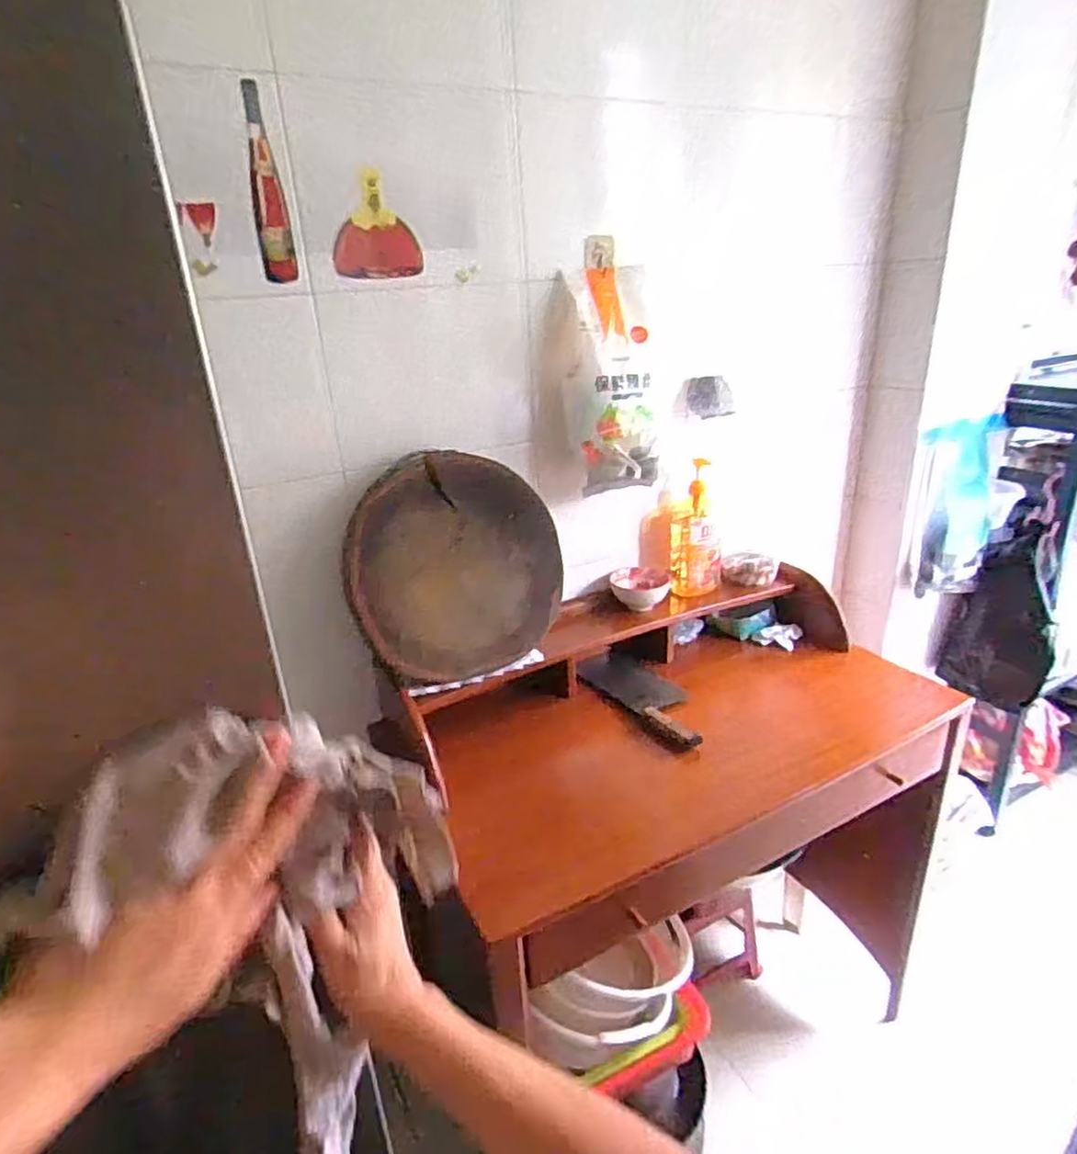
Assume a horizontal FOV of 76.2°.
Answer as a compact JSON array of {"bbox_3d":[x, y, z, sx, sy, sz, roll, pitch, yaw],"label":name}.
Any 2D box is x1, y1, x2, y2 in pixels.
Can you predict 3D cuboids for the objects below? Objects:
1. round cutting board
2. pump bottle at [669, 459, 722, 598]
[{"bbox_3d":[-0.127,-0.018,1.055,0.326,0.342,0.040,-22,17,-19],"label":"round cutting board"},{"bbox_3d":[0.302,-0.088,1.309,0.096,0.242,0.100,2,24,13],"label":"pump bottle"}]

